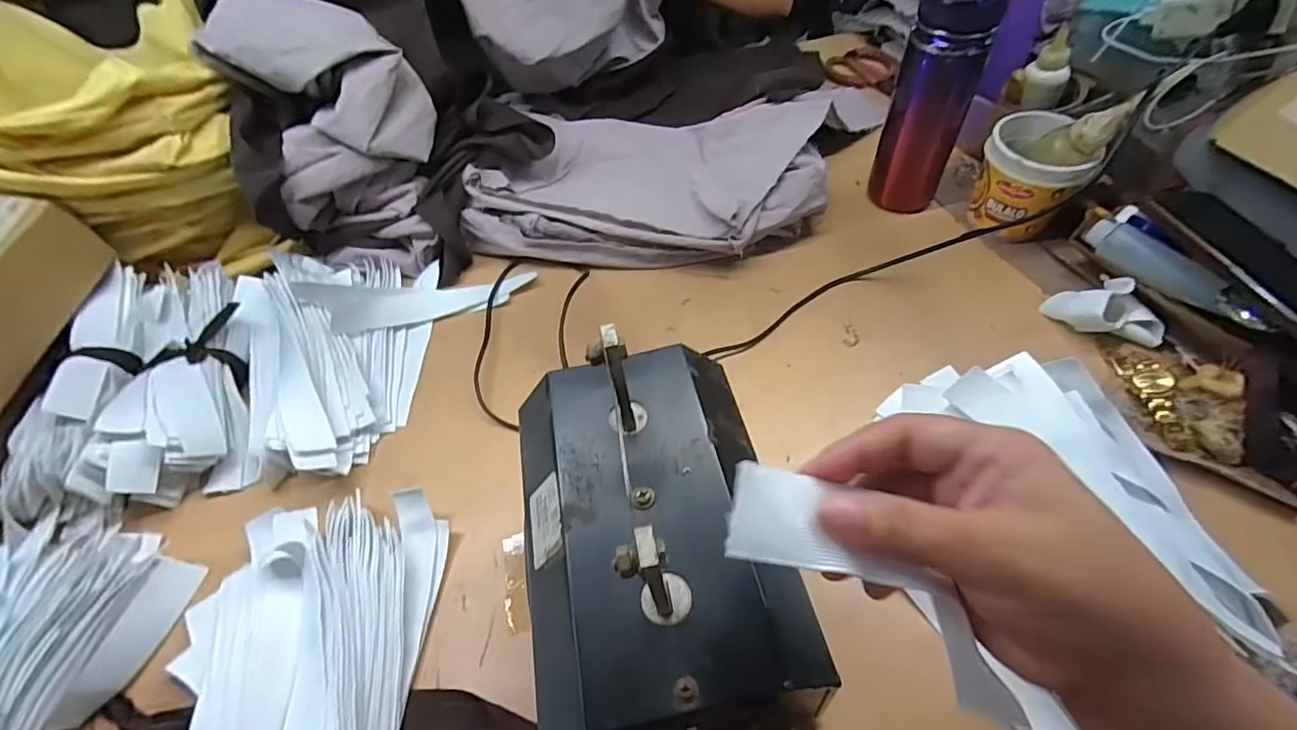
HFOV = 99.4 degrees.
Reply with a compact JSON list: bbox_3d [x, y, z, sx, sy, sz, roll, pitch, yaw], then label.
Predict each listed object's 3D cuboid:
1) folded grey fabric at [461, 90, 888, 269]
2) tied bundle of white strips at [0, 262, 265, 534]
[{"bbox_3d":[0.010,-0.208,0.623,0.401,0.066,0.235,4,53,9],"label":"folded grey fabric"},{"bbox_3d":[-0.461,0.014,0.507,0.184,0.070,0.254,-21,53,-10],"label":"tied bundle of white strips"}]

